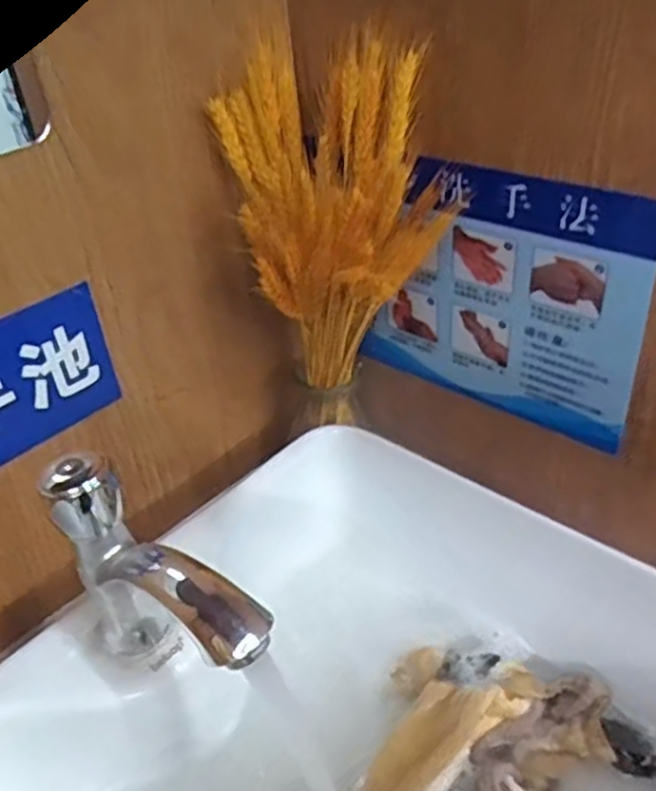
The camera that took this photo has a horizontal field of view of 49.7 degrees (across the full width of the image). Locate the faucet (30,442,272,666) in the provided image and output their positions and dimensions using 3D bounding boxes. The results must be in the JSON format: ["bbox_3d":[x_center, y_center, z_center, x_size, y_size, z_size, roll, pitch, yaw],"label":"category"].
[{"bbox_3d":[-0.085,0.108,0.365,0.137,0.127,0.032,23,44,33],"label":"faucet"}]

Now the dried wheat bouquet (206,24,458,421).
[{"bbox_3d":[0.002,-0.098,0.520,0.133,0.270,0.153,-9,36,-6],"label":"dried wheat bouquet"}]

